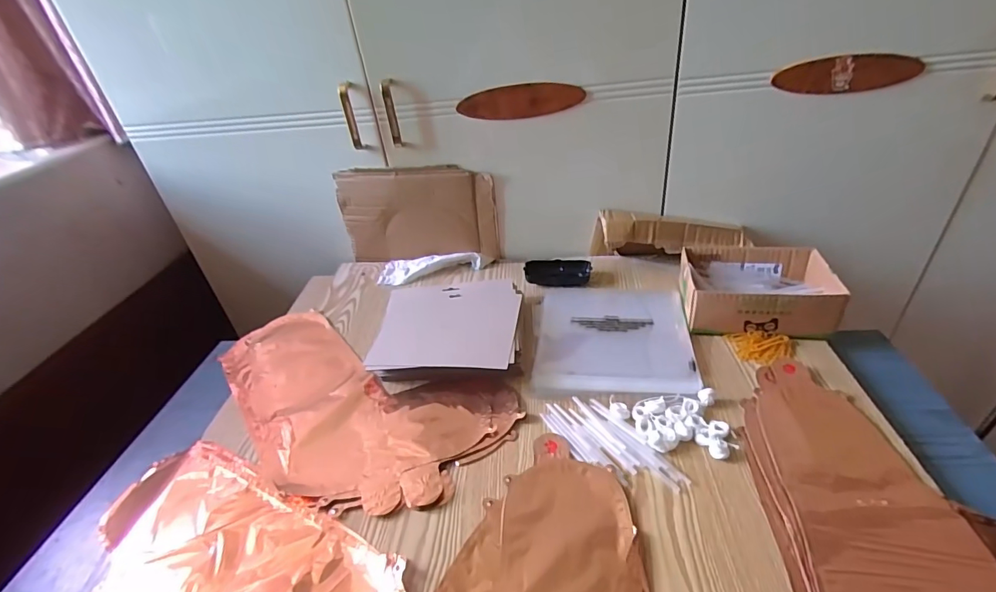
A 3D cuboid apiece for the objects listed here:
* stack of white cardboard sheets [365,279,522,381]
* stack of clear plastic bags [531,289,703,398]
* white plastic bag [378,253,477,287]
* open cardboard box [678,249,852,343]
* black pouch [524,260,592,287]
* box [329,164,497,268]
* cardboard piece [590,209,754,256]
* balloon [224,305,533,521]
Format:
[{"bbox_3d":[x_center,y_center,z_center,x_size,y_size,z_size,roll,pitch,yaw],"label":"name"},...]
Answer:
[{"bbox_3d":[-0.069,0.048,0.660,0.198,0.043,0.193,-2,34,6],"label":"stack of white cardboard sheets"},{"bbox_3d":[0.158,0.051,0.649,0.201,0.012,0.228,1,34,10],"label":"stack of clear plastic bags"},{"bbox_3d":[-0.122,-0.054,0.833,0.177,0.025,0.069,-5,34,1],"label":"white plastic bag"},{"bbox_3d":[0.354,-0.007,0.648,0.185,0.067,0.143,-1,34,8],"label":"open cardboard box"},{"bbox_3d":[0.100,-0.040,0.773,0.107,0.023,0.048,-2,34,5],"label":"black pouch"},{"bbox_3d":[-0.136,-0.137,0.820,0.270,0.176,0.034,3,35,13],"label":"box"},{"bbox_3d":[0.285,-0.099,0.779,0.245,0.084,0.067,-4,34,3],"label":"cardboard piece"},{"bbox_3d":[-0.212,0.132,0.599,0.443,0.008,0.220,16,39,29],"label":"balloon"}]

